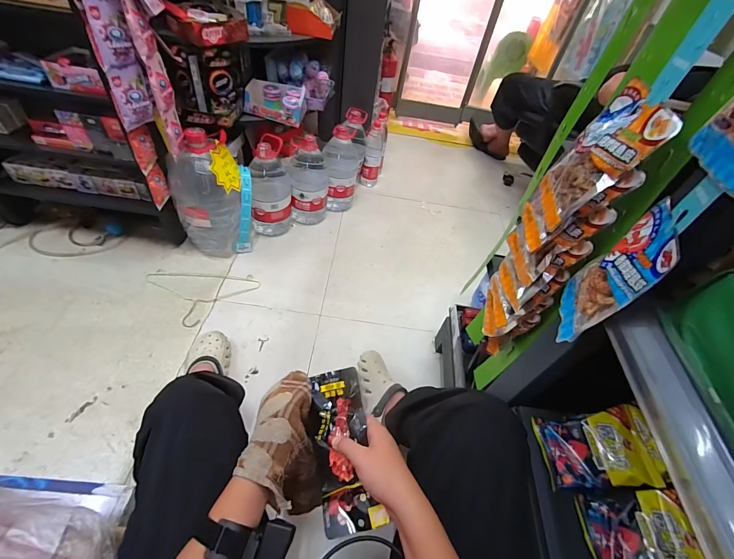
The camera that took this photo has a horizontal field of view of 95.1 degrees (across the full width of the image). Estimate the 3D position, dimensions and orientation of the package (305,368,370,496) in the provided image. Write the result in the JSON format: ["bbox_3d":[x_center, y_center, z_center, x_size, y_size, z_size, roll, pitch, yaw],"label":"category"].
[{"bbox_3d":[-0.038,0.204,0.469,0.079,0.014,0.146,-16,64,4],"label":"package"}]

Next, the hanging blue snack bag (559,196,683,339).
[{"bbox_3d":[0.276,-0.001,0.384,0.030,0.161,0.099,27,49,14],"label":"hanging blue snack bag"}]

